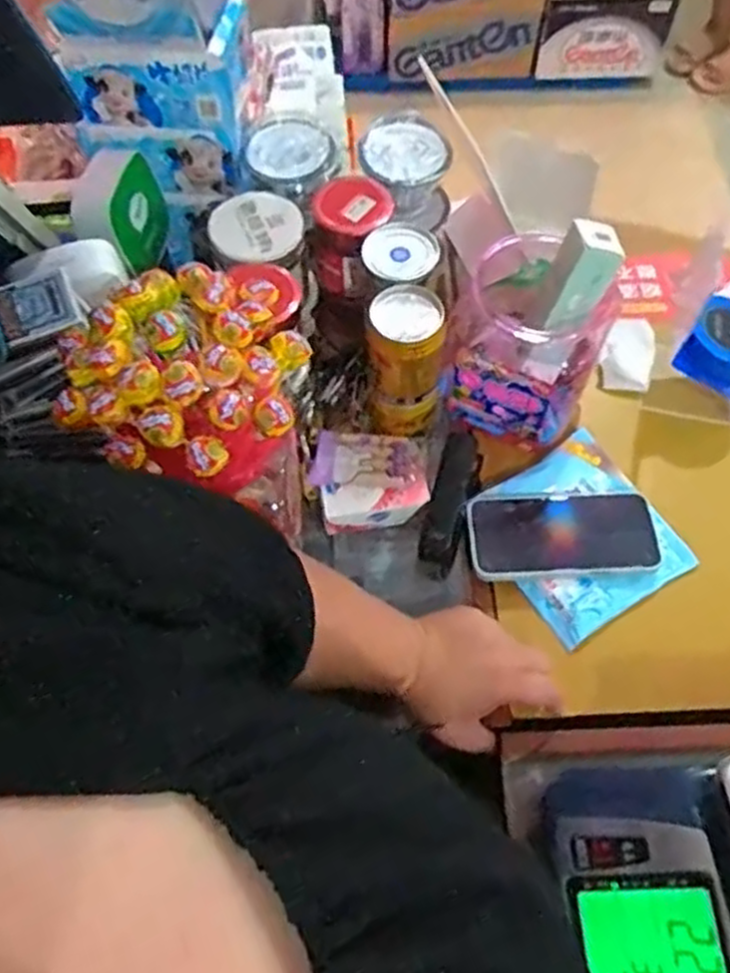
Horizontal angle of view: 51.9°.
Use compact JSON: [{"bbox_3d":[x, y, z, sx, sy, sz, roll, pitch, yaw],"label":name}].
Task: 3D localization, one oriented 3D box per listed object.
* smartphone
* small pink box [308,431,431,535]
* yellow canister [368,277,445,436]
[{"bbox_3d":[0.173,0.041,0.669,0.159,0.015,0.080,-3,63,0],"label":"smartphone"},{"bbox_3d":[0.003,-0.009,0.688,0.099,0.042,0.081,-8,63,-3],"label":"small pink box"},{"bbox_3d":[0.036,-0.106,0.649,0.056,0.132,0.060,10,63,6],"label":"yellow canister"}]

